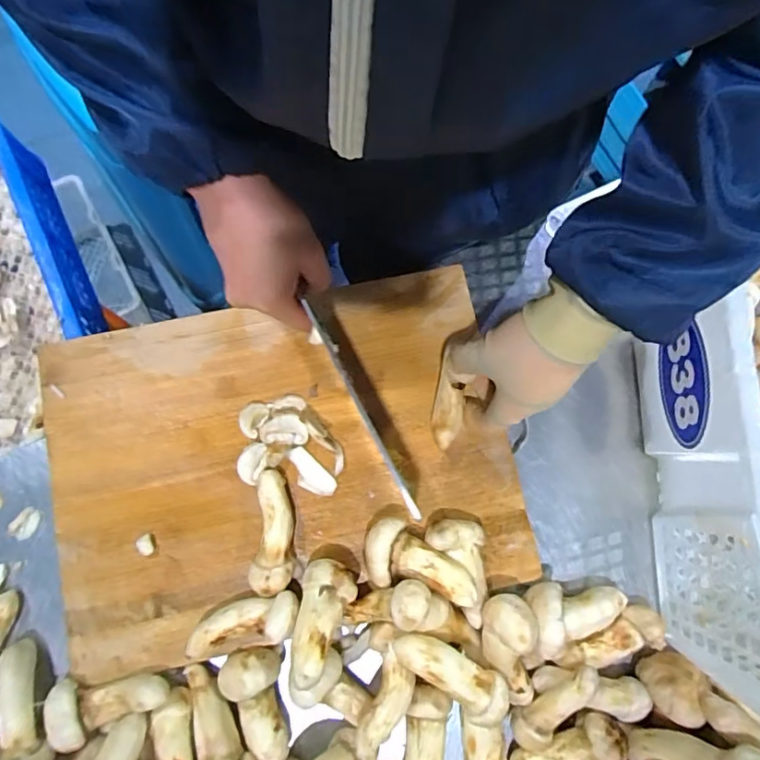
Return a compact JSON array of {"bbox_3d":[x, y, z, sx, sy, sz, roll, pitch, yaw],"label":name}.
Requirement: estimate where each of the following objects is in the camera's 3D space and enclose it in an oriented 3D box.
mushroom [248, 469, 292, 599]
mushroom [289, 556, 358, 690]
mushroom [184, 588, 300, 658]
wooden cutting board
[{"bbox_3d":[-0.083,0.119,0.423,0.030,0.028,0.091,1,78,-2],"label":"mushroom"},{"bbox_3d":[-0.042,0.181,0.406,0.039,0.045,0.085,8,78,-1],"label":"mushroom"},{"bbox_3d":[-0.103,0.184,0.410,0.081,0.032,0.032,-10,79,-5],"label":"mushroom"},{"bbox_3d":[-0.081,0.064,0.449,0.370,0.013,0.268,-11,78,-4],"label":"wooden cutting board"}]

